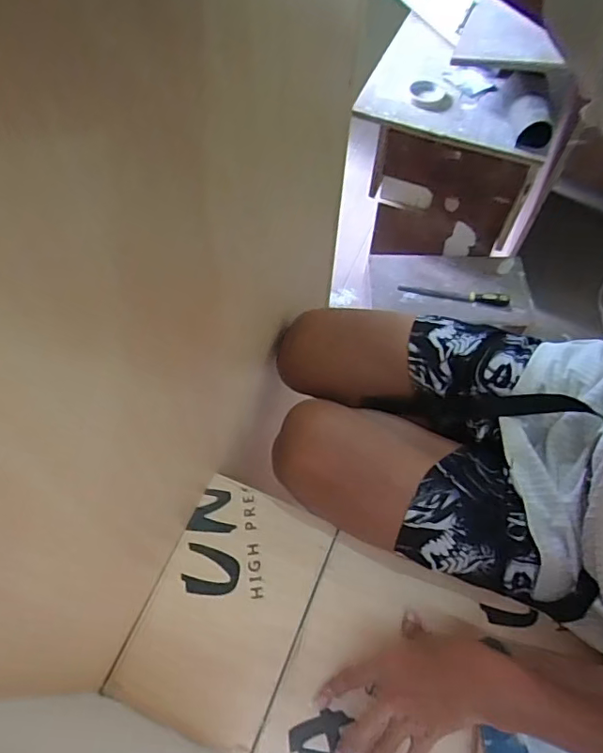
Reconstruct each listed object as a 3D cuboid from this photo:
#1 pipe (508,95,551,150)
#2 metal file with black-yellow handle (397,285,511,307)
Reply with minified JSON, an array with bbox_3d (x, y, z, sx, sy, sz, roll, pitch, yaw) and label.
[{"bbox_3d":[0.484,-0.539,1.116,0.079,0.068,0.103,0,60,-2],"label":"pipe"},{"bbox_3d":[0.403,-0.215,1.397,0.283,0.025,0.038,7,61,2],"label":"metal file with black-yellow handle"}]

